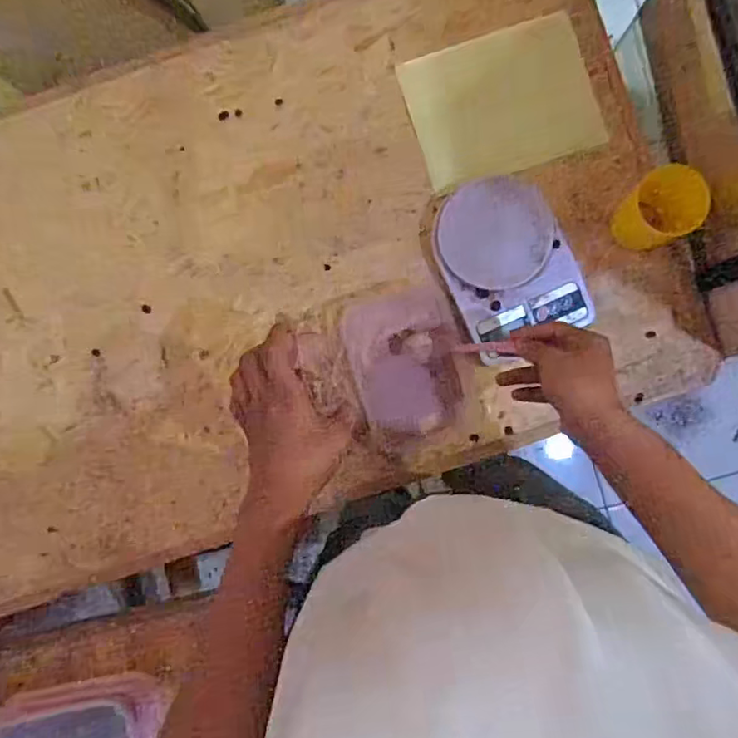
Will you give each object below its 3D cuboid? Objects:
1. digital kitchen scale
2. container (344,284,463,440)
[{"bbox_3d":[0.156,-0.118,0.670,0.137,0.038,0.190,-24,87,0],"label":"digital kitchen scale"},{"bbox_3d":[0.043,-0.007,0.668,0.120,0.035,0.157,-15,87,1],"label":"container"}]

